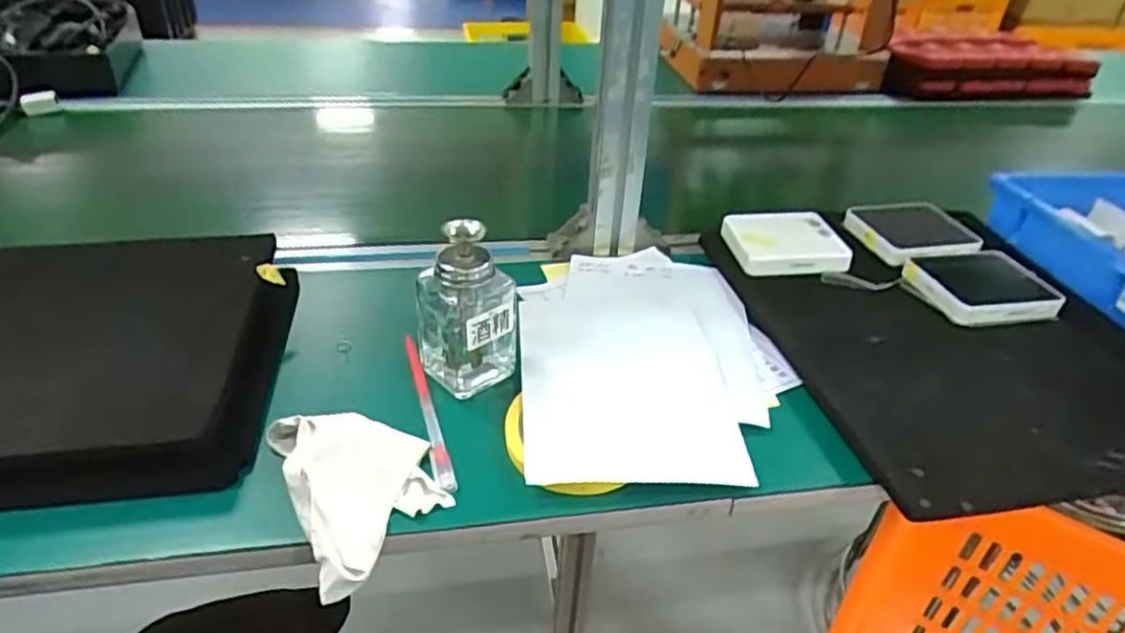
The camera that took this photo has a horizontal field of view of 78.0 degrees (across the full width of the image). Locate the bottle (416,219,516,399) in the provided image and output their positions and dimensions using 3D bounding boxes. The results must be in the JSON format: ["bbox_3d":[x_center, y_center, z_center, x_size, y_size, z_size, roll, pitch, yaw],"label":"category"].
[{"bbox_3d":[-0.065,-0.010,0.475,0.067,0.110,0.053,-4,36,-11],"label":"bottle"}]

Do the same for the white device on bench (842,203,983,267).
[{"bbox_3d":[0.328,-0.082,0.656,0.100,0.022,0.092,-6,37,-13],"label":"white device on bench"}]

